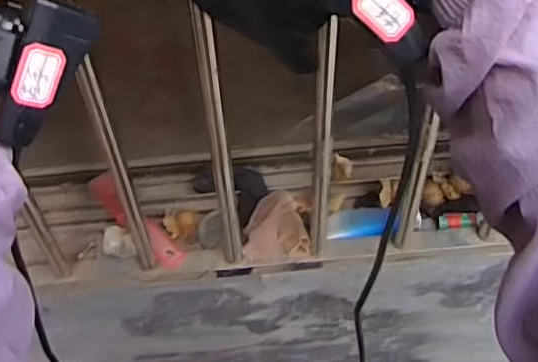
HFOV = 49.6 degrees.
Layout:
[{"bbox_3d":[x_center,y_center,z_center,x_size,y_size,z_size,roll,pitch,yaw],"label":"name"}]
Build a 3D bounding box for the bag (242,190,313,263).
[{"bbox_3d":[0.011,0.059,0.789,0.085,0.040,0.095,-2,48,1],"label":"bag"}]

